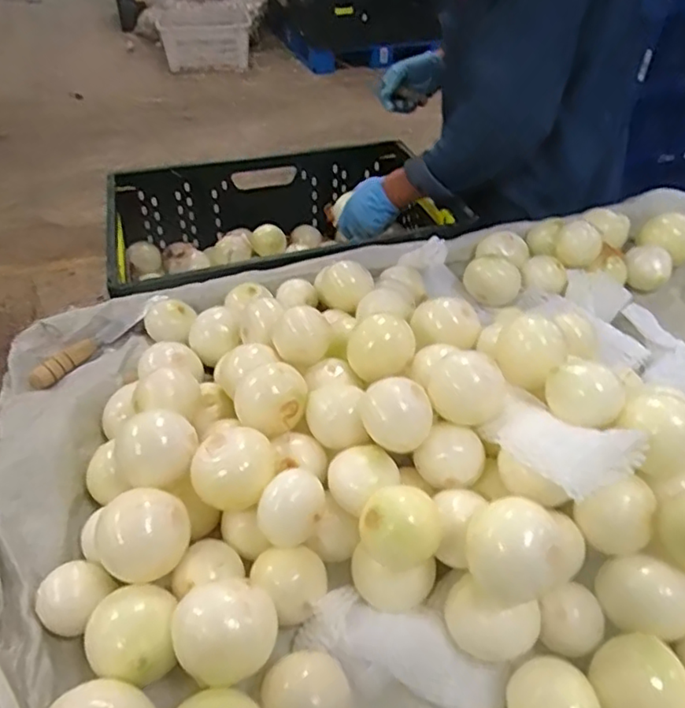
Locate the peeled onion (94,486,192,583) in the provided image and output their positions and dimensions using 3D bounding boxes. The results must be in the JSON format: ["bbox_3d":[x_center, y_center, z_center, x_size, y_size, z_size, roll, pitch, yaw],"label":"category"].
[{"bbox_3d":[-0.178,0.163,0.551,0.081,0.061,0.062,-27,49,-27],"label":"peeled onion"}]

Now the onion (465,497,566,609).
[{"bbox_3d":[0.146,0.164,0.510,0.067,0.060,0.071,0,43,0],"label":"onion"}]

